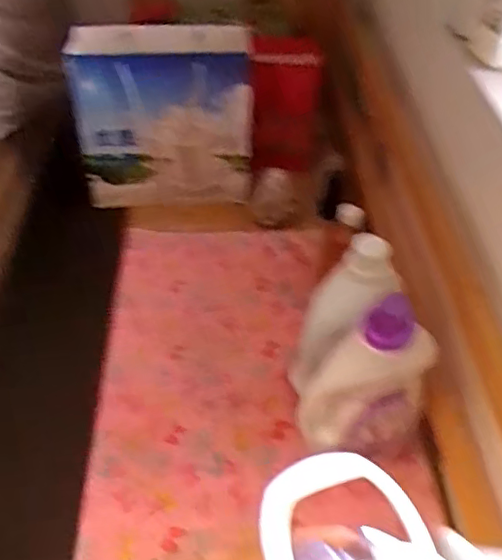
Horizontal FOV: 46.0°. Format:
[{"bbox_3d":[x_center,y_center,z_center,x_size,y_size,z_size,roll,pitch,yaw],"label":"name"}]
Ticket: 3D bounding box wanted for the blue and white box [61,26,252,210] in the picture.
[{"bbox_3d":[-0.172,-0.326,1.210,0.328,0.325,0.165,-1,45,-3],"label":"blue and white box"}]

